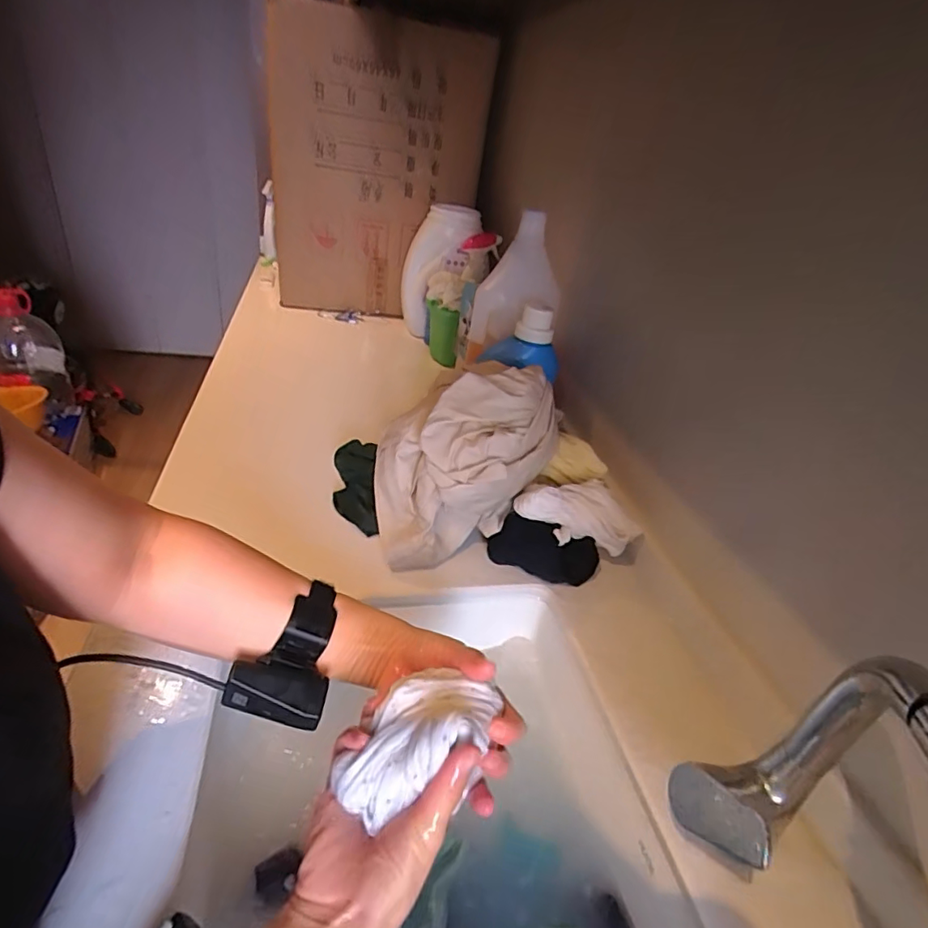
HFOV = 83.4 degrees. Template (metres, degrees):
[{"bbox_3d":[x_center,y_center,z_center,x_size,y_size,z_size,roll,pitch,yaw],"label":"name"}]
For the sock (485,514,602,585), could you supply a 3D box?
[{"bbox_3d":[0.093,0.100,0.611,0.129,0.062,0.044,15,32,7],"label":"sock"}]

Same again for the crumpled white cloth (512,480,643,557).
[{"bbox_3d":[0.130,0.056,0.606,0.149,0.064,0.064,18,33,-11],"label":"crumpled white cloth"}]

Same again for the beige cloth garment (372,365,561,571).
[{"bbox_3d":[0.006,-0.005,0.603,0.202,0.181,0.147,-7,36,-25],"label":"beige cloth garment"}]

